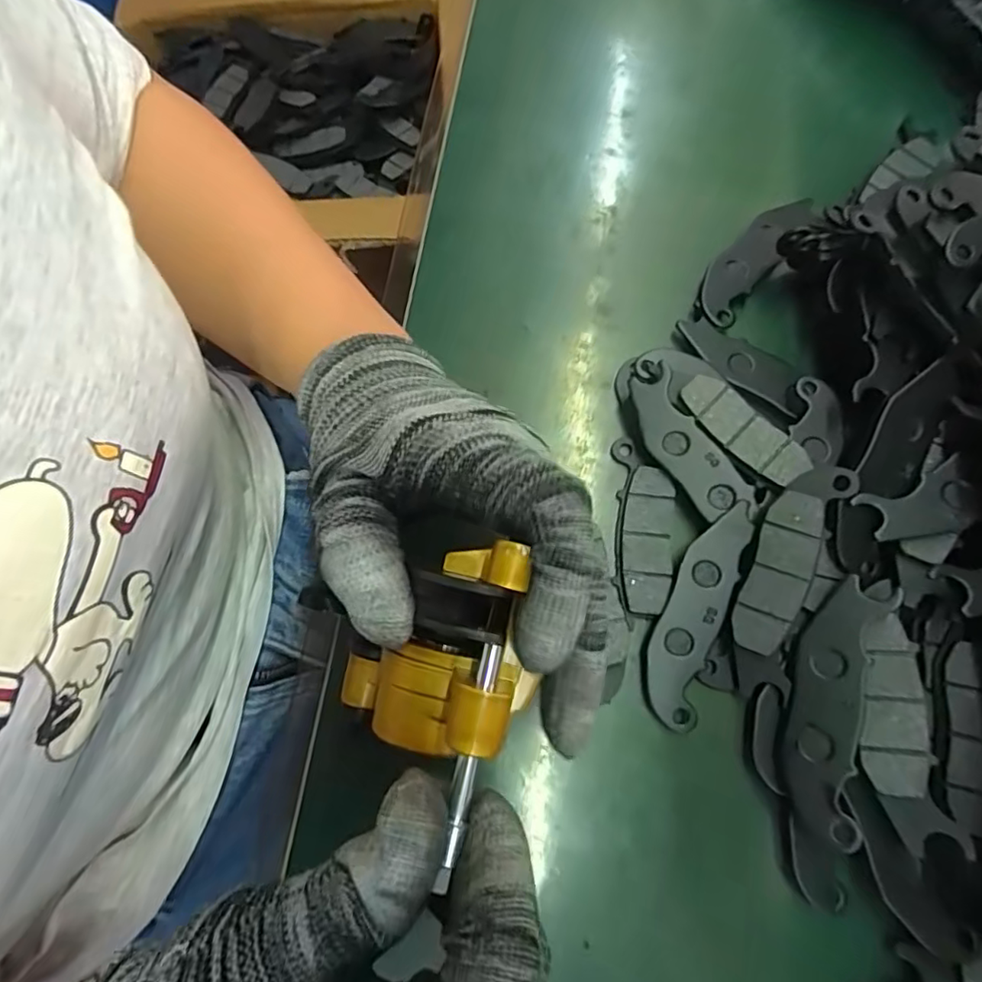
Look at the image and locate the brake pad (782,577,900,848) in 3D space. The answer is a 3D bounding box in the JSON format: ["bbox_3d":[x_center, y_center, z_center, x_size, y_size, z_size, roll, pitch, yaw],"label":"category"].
[{"bbox_3d":[0.144,0.089,0.244,0.031,0.006,0.105,12,78,26],"label":"brake pad"}]

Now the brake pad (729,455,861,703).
[{"bbox_3d":[0.130,0.039,0.257,0.030,0.010,0.105,19,91,6],"label":"brake pad"}]

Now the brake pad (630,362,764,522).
[{"bbox_3d":[0.097,-0.021,0.285,0.030,0.010,0.083,-32,75,-10],"label":"brake pad"}]

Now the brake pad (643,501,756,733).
[{"bbox_3d":[0.094,0.053,0.265,0.027,0.010,0.103,20,74,6],"label":"brake pad"}]

